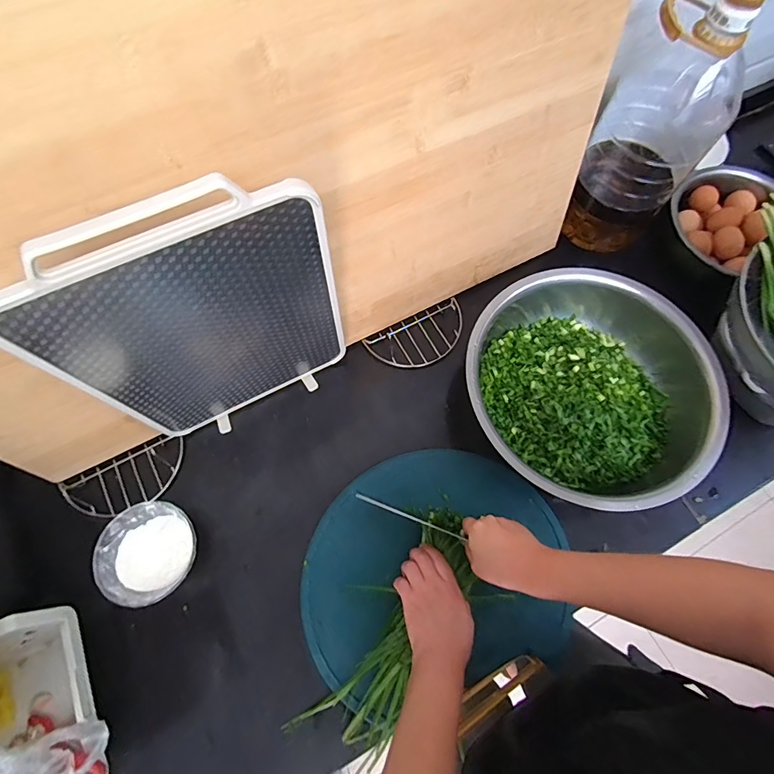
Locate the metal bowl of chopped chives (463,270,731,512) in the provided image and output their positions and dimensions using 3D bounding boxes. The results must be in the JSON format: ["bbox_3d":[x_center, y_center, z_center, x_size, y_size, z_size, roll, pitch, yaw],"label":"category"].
[{"bbox_3d":[0.282,0.002,0.609,0.331,0.108,0.332,1,66,-2],"label":"metal bowl of chopped chives"}]

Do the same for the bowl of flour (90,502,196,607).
[{"bbox_3d":[-0.308,0.216,0.557,0.116,0.052,0.116,1,66,-2],"label":"bowl of flour"}]

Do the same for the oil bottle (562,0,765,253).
[{"bbox_3d":[0.394,-0.372,0.629,0.153,0.336,0.127,32,69,12],"label":"oil bottle"}]

